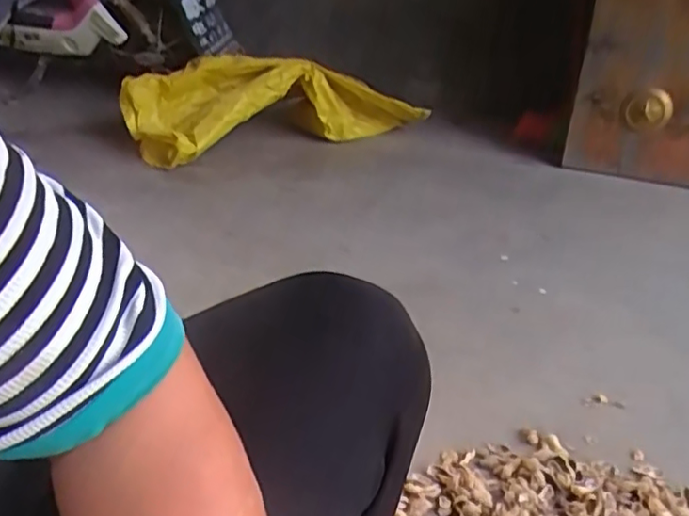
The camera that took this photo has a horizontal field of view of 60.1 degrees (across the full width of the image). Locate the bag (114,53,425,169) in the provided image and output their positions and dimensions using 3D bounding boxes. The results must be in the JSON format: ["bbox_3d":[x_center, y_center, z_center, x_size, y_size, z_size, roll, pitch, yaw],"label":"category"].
[{"bbox_3d":[-0.230,-0.454,1.762,0.867,0.237,0.313,-5,31,-9],"label":"bag"}]

